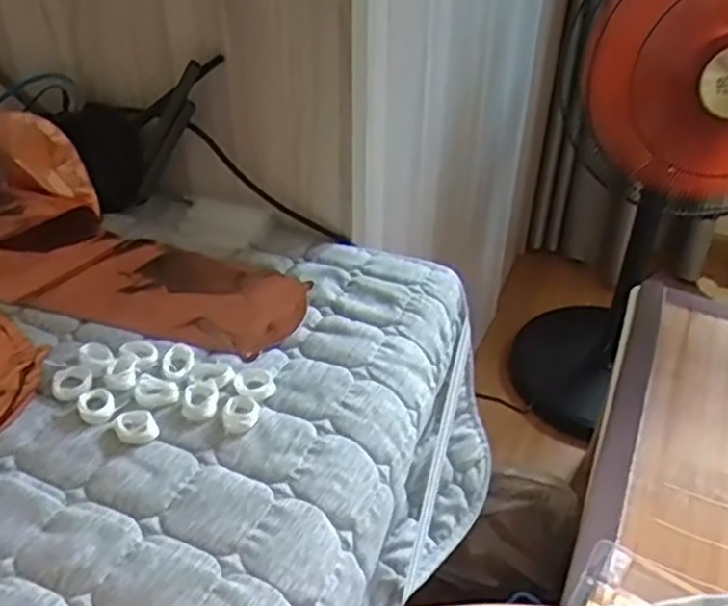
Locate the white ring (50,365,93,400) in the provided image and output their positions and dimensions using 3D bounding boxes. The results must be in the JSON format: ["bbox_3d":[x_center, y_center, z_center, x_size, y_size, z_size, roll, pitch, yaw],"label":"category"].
[{"bbox_3d":[-0.232,0.063,0.585,0.031,0.007,0.033,0,38,0],"label":"white ring"}]

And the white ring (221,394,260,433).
[{"bbox_3d":[-0.094,0.084,0.562,0.027,0.010,0.034,4,38,4],"label":"white ring"}]

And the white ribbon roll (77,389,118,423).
[{"bbox_3d":[-0.204,0.078,0.564,0.028,0.009,0.030,0,38,0],"label":"white ribbon roll"}]

